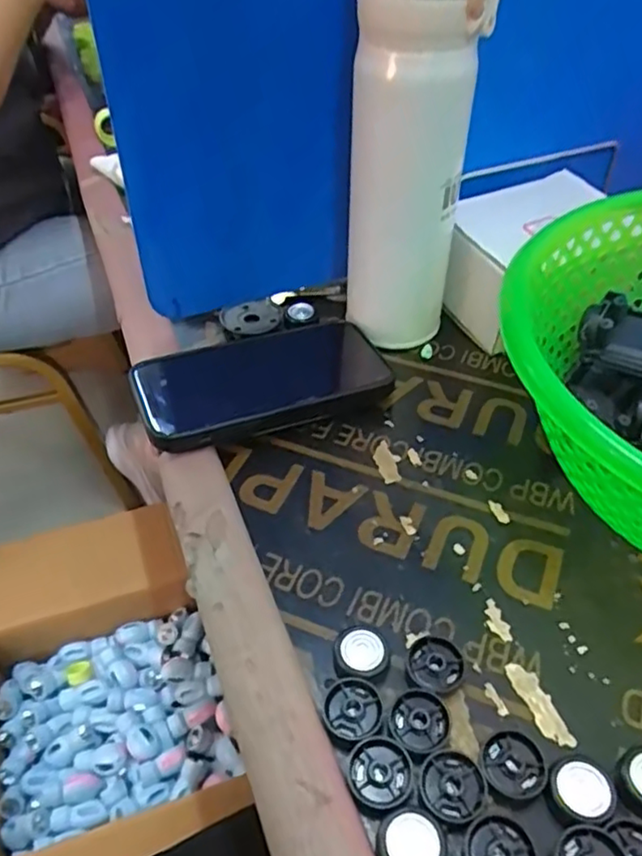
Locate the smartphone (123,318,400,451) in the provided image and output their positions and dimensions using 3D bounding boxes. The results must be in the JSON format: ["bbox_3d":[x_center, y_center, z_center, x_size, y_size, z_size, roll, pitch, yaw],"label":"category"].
[{"bbox_3d":[-0.033,-0.028,0.390,0.150,0.016,0.074,-15,44,-18],"label":"smartphone"}]

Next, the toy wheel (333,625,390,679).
[{"bbox_3d":[0.018,0.096,0.277,0.025,0.008,0.022,-16,46,-14],"label":"toy wheel"}]

